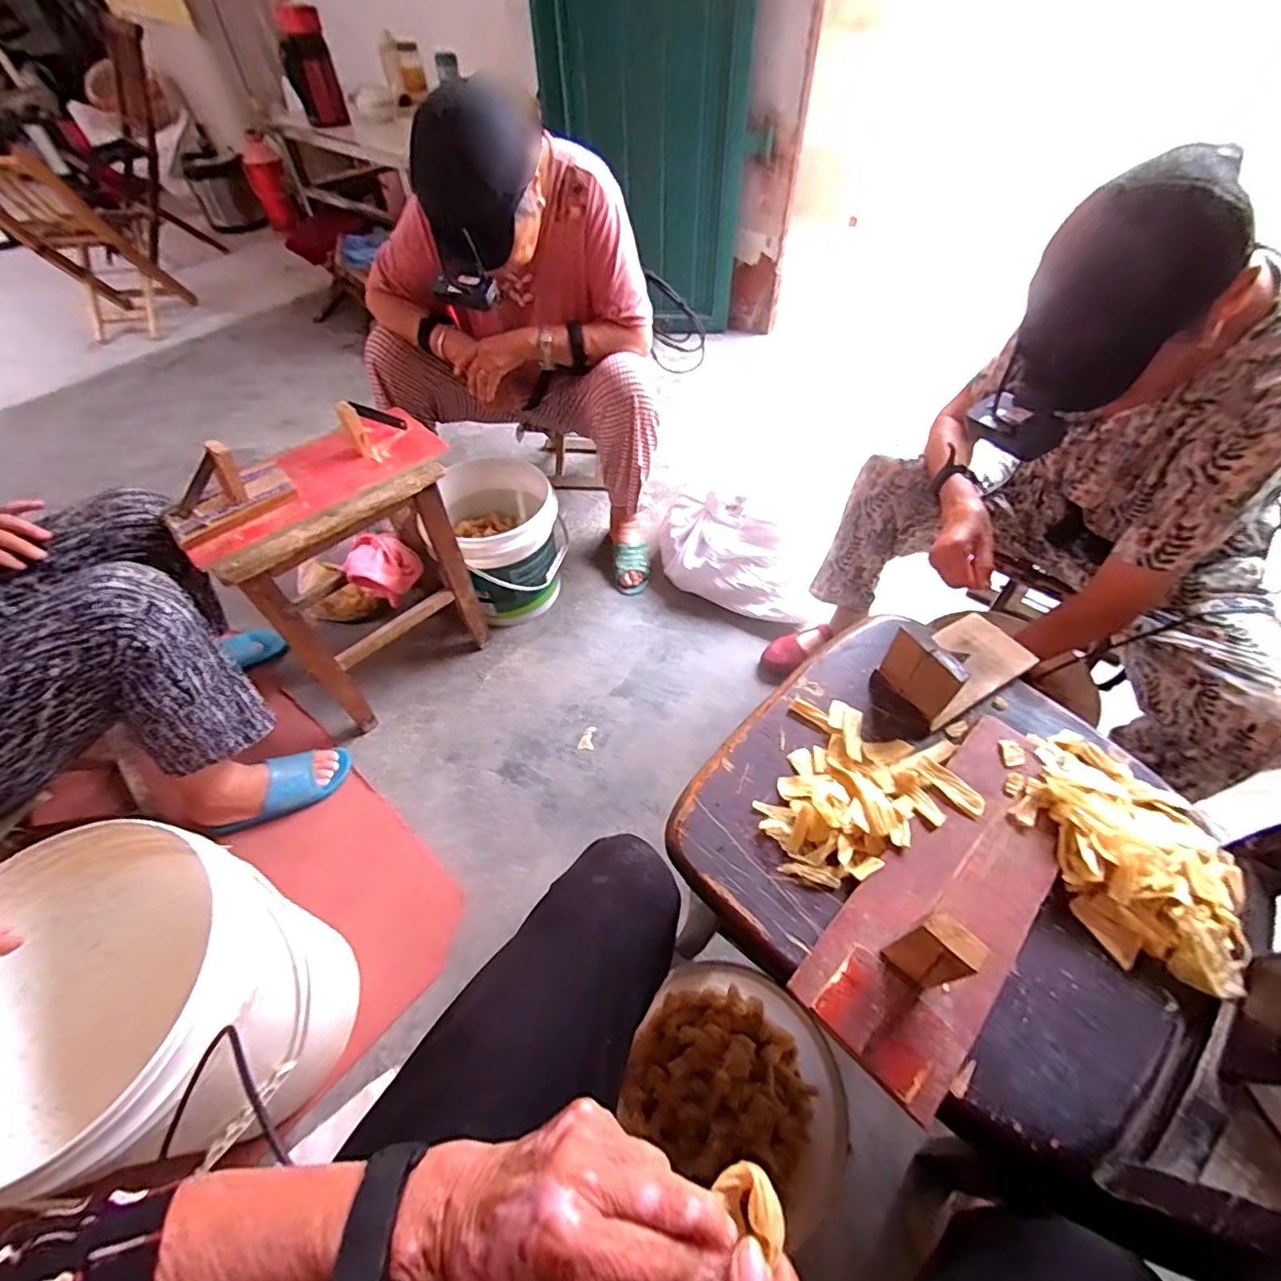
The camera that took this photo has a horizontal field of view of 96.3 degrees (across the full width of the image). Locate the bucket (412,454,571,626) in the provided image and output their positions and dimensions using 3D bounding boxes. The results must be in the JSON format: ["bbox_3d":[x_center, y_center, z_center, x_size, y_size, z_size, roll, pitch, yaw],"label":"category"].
[{"bbox_3d":[-0.294,-0.195,1.205,0.261,0.252,0.246,-1,52,1],"label":"bucket"}]

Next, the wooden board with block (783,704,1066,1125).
[{"bbox_3d":[0.275,0.182,0.463,0.119,0.092,0.347,37,62,26],"label":"wooden board with block"}]

